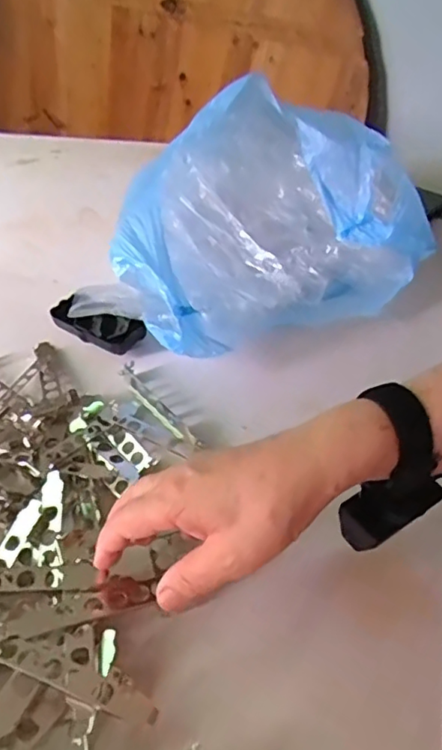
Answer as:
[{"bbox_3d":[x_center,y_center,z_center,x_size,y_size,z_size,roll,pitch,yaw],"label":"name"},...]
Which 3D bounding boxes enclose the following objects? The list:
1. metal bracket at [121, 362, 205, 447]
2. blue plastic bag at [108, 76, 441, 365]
[{"bbox_3d":[-0.058,0.027,0.534,0.017,0.017,0.133,-29,49,-24],"label":"metal bracket"},{"bbox_3d":[0.029,-0.159,0.602,0.314,0.194,0.234,-21,45,-18],"label":"blue plastic bag"}]

